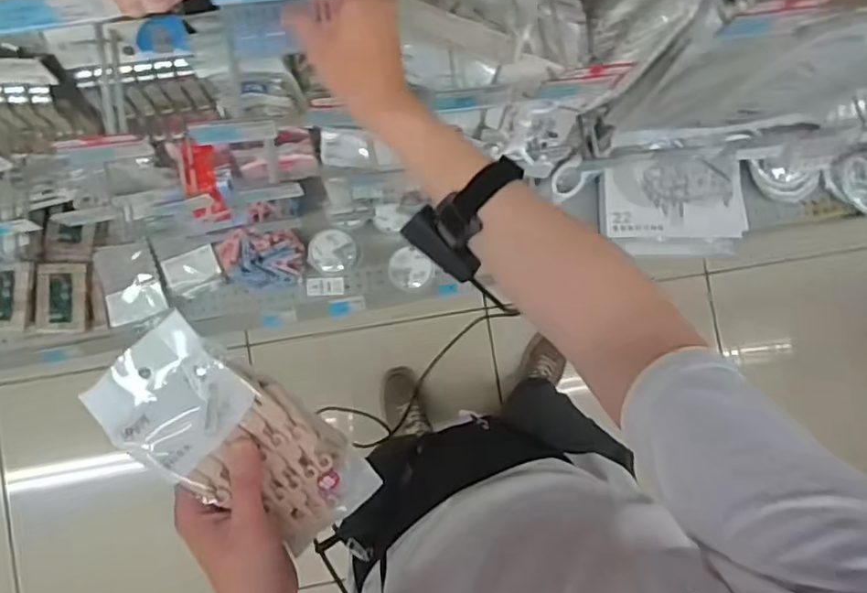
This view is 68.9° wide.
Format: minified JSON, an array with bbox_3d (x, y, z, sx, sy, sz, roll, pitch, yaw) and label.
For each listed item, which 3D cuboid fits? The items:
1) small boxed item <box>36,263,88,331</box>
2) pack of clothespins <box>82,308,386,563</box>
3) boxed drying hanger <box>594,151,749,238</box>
[{"bbox_3d":[-0.782,0.002,1.329,0.099,0.042,0.150,4,86,-6],"label":"small boxed item"},{"bbox_3d":[-0.132,0.105,0.449,0.203,0.032,0.089,41,83,-25],"label":"pack of clothespins"},{"bbox_3d":[0.570,-0.239,1.474,0.368,0.059,0.208,-1,111,-6],"label":"boxed drying hanger"}]

